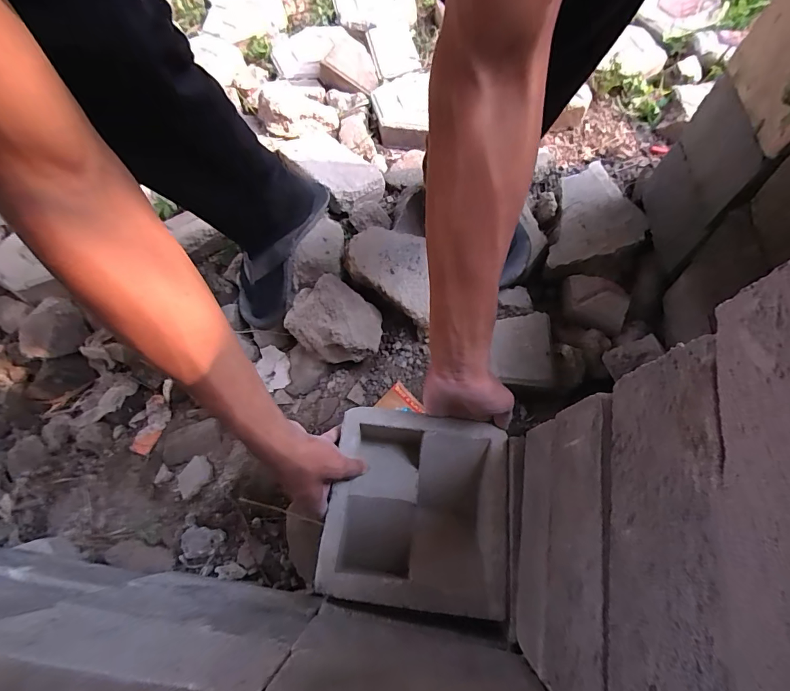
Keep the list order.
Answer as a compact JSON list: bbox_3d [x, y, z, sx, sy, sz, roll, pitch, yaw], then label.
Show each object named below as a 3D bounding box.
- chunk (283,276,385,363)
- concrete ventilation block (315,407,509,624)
[{"bbox_3d":[-0.087,-0.034,0.617,0.126,0.091,0.109,16,67,10],"label":"chunk"},{"bbox_3d":[0.025,0.183,0.469,0.187,0.063,0.193,5,65,6],"label":"concrete ventilation block"}]

